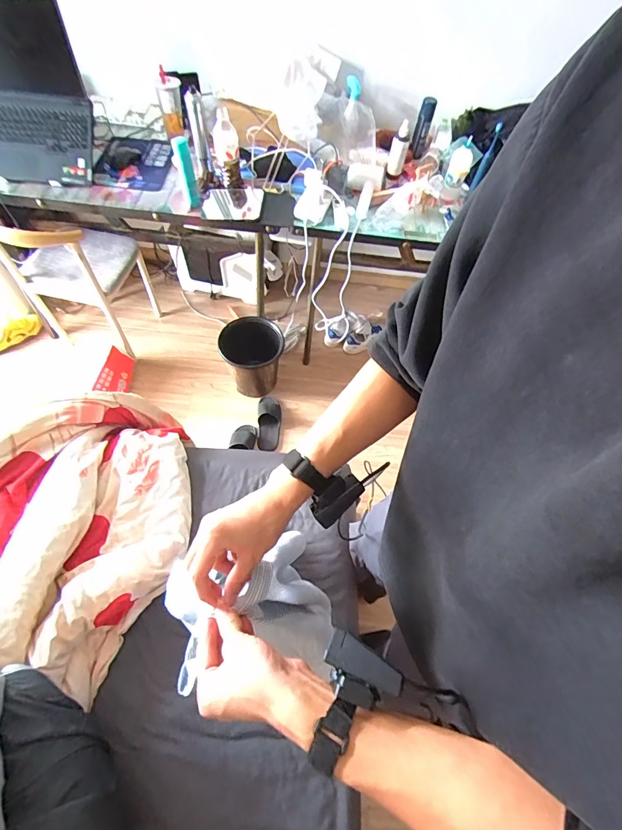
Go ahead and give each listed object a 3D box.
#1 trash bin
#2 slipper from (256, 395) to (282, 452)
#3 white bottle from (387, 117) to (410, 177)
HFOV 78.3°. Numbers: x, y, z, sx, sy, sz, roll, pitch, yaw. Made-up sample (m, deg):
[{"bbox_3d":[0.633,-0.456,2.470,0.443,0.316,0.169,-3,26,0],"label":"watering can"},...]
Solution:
[{"bbox_3d":[-0.245,-0.237,1.672,0.250,0.315,0.230,2,61,-4],"label":"trash bin"},{"bbox_3d":[-0.183,0.033,1.666,0.104,0.061,0.254,2,61,-4],"label":"slipper"},{"bbox_3d":[0.303,-0.916,1.318,0.061,0.147,0.082,13,63,5],"label":"white bottle"}]

